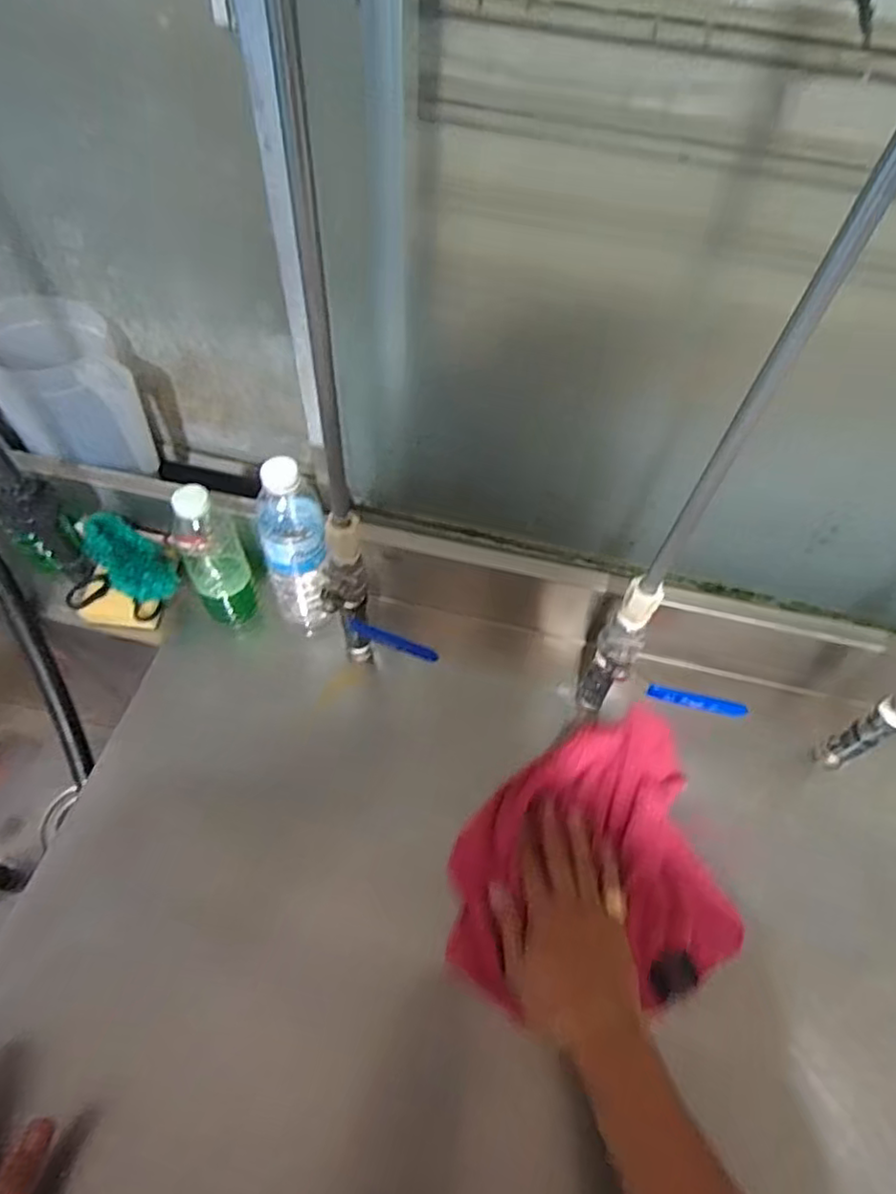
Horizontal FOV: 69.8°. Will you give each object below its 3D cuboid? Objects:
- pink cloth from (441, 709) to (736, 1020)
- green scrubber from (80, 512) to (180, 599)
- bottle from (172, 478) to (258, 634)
[{"bbox_3d":[0.117,0.226,0.565,0.235,0.023,0.230,-5,56,-7],"label":"pink cloth"},{"bbox_3d":[-0.337,-0.039,0.683,0.107,0.035,0.059,42,78,9],"label":"green scrubber"},{"bbox_3d":[-0.240,-0.037,0.656,0.058,0.183,0.055,-24,61,-19],"label":"bottle"}]

